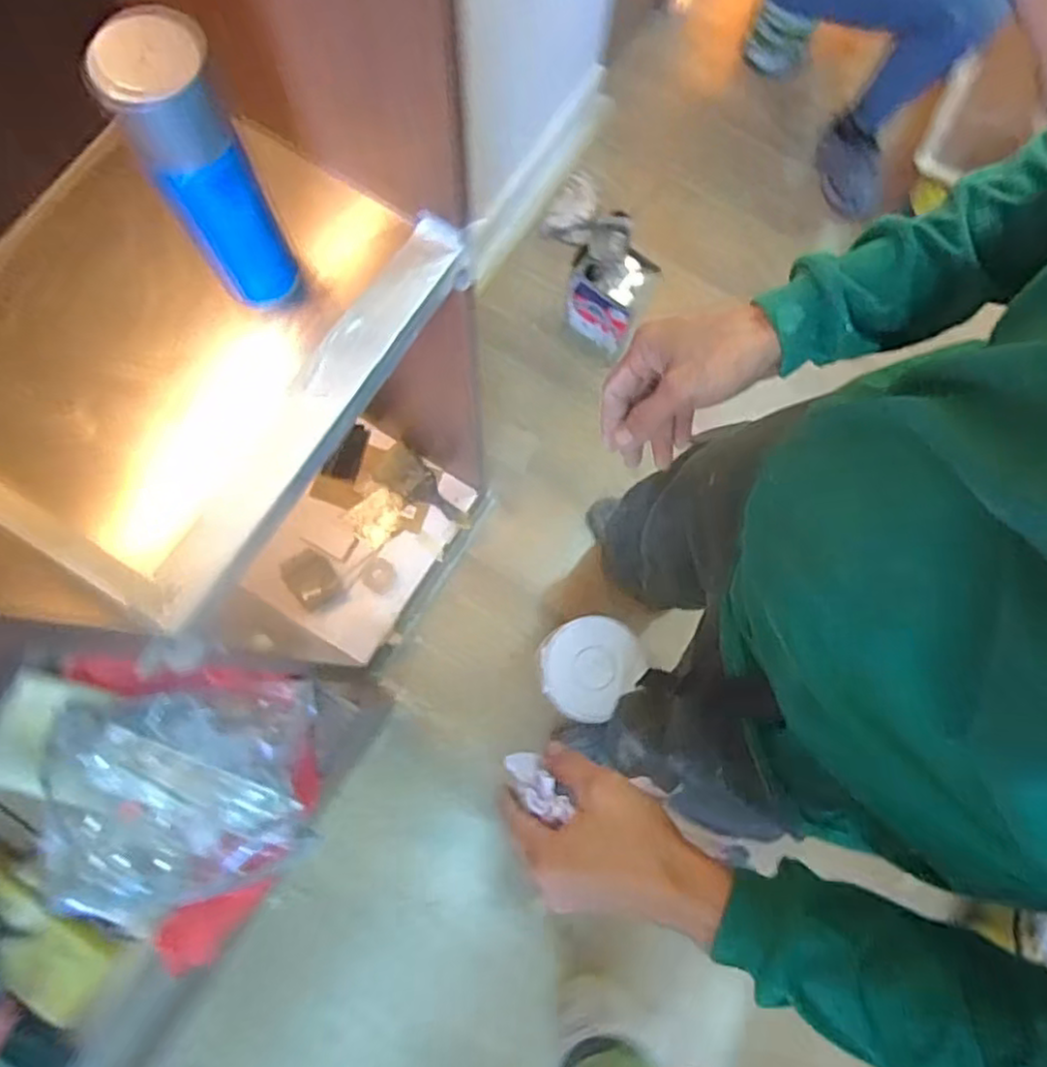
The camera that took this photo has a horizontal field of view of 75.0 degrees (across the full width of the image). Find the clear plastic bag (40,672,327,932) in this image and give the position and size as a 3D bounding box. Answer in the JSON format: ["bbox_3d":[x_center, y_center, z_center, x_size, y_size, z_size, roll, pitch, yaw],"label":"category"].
[{"bbox_3d":[-0.421,0.336,0.860,0.304,0.068,0.270,-7,78,-3],"label":"clear plastic bag"}]

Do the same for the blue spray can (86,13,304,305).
[{"bbox_3d":[-0.217,-0.248,0.483,0.062,0.212,0.059,0,78,-1],"label":"blue spray can"}]

